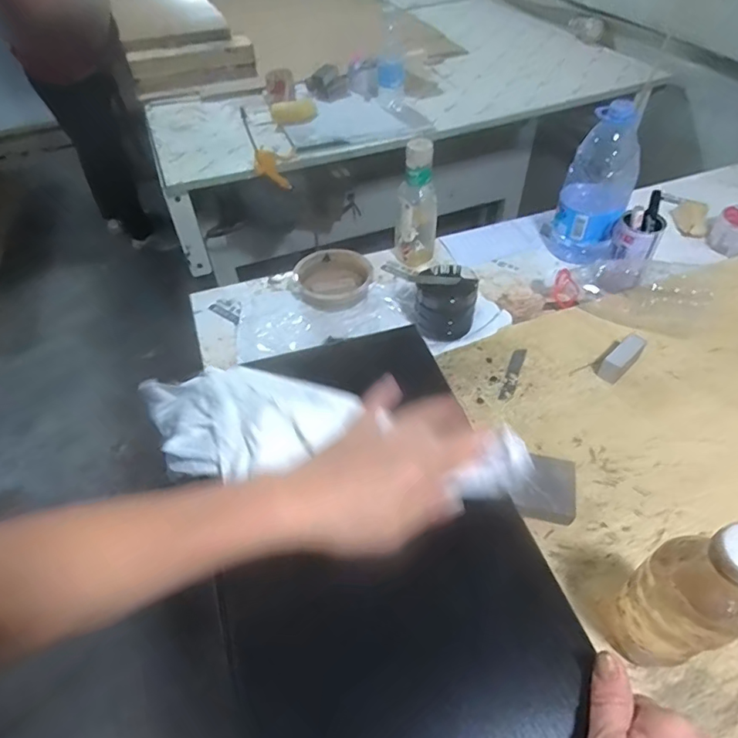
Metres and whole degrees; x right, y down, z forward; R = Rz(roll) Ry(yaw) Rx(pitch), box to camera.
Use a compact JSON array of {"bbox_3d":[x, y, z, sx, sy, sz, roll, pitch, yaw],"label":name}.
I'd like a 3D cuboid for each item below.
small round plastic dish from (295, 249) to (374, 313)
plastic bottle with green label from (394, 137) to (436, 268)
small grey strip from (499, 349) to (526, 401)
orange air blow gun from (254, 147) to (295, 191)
[{"bbox_3d":[-0.059,-0.146,0.820,0.132,0.031,0.118,-8,49,-7],"label":"small round plastic dish"},{"bbox_3d":[0.081,-0.271,0.830,0.066,0.191,0.063,10,50,9],"label":"plastic bottle with green label"},{"bbox_3d":[0.197,0.006,0.689,0.017,0.004,0.098,18,51,15],"label":"small grey strip"},{"bbox_3d":[-0.206,-0.436,1.103,0.093,0.082,0.025,-14,35,-39],"label":"orange air blow gun"}]

